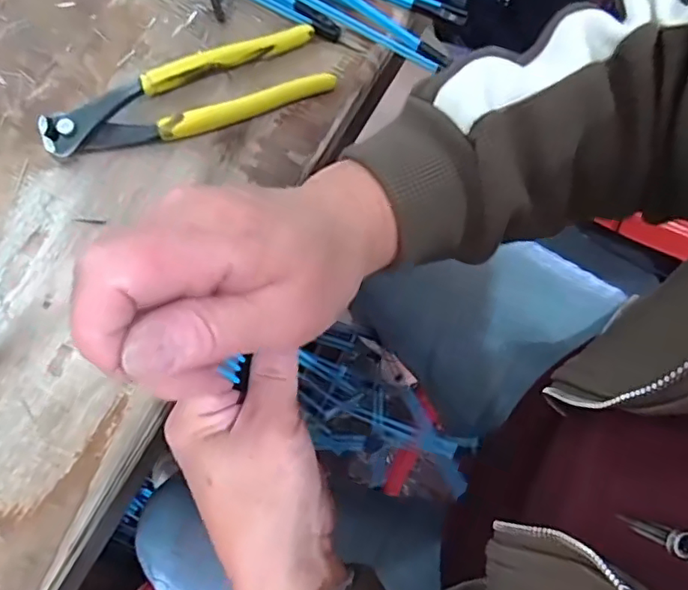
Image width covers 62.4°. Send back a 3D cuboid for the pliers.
[{"bbox_3d":[-0.090,-0.114,0.330,0.162,0.014,0.044,-20,76,-6],"label":"pliers"}]

